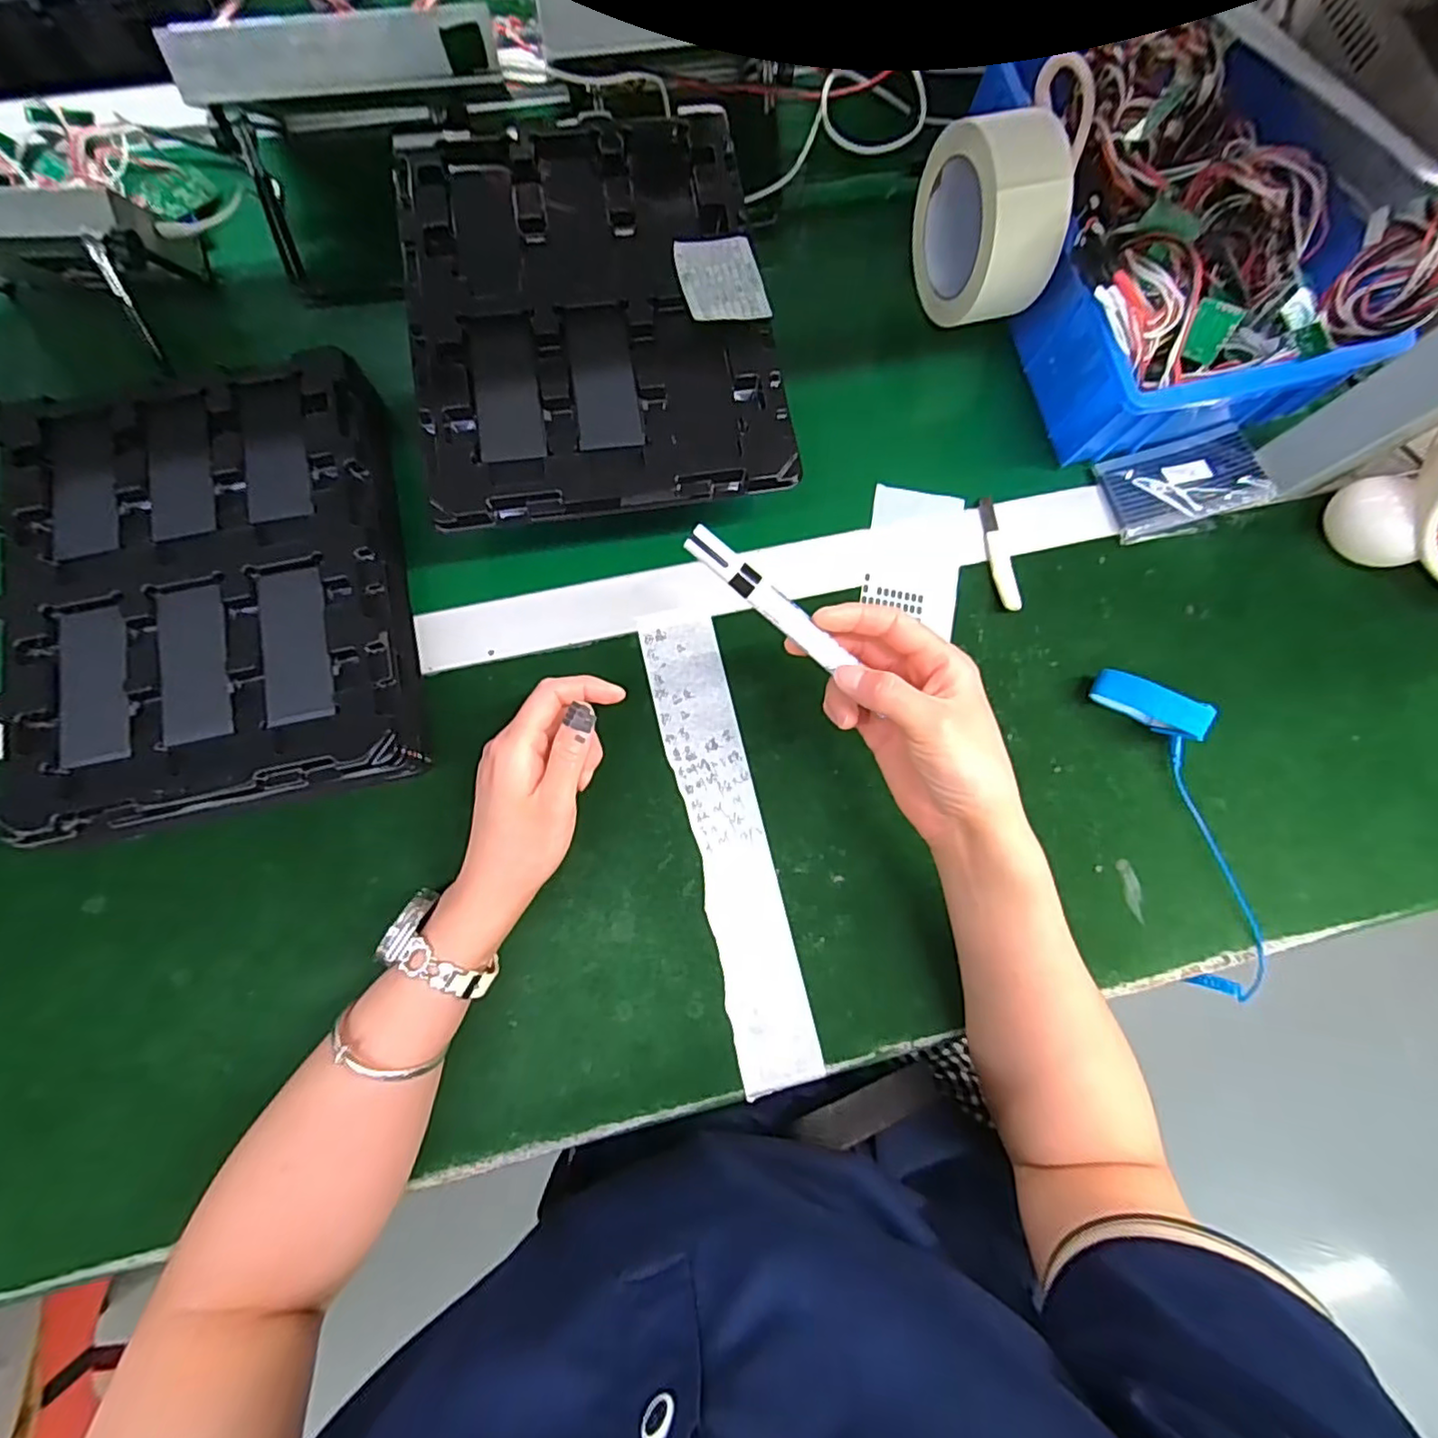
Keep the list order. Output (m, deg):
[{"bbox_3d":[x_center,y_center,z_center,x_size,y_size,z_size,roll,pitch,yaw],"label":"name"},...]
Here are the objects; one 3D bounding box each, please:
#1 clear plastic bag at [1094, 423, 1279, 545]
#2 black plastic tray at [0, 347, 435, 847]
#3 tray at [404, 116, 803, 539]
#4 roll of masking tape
[{"bbox_3d":[0.338,-0.170,0.459,0.116,0.016,0.067,-17,82,-6],"label":"clear plastic bag"},{"bbox_3d":[-0.314,-0.079,0.392,0.220,0.045,0.272,-11,81,-5],"label":"black plastic tray"},{"bbox_3d":[-0.080,-0.258,0.392,0.215,0.015,0.271,-9,81,-4],"label":"tray"},{"bbox_3d":[0.180,-0.337,0.428,0.054,0.107,0.117,-20,82,-6],"label":"roll of masking tape"}]

